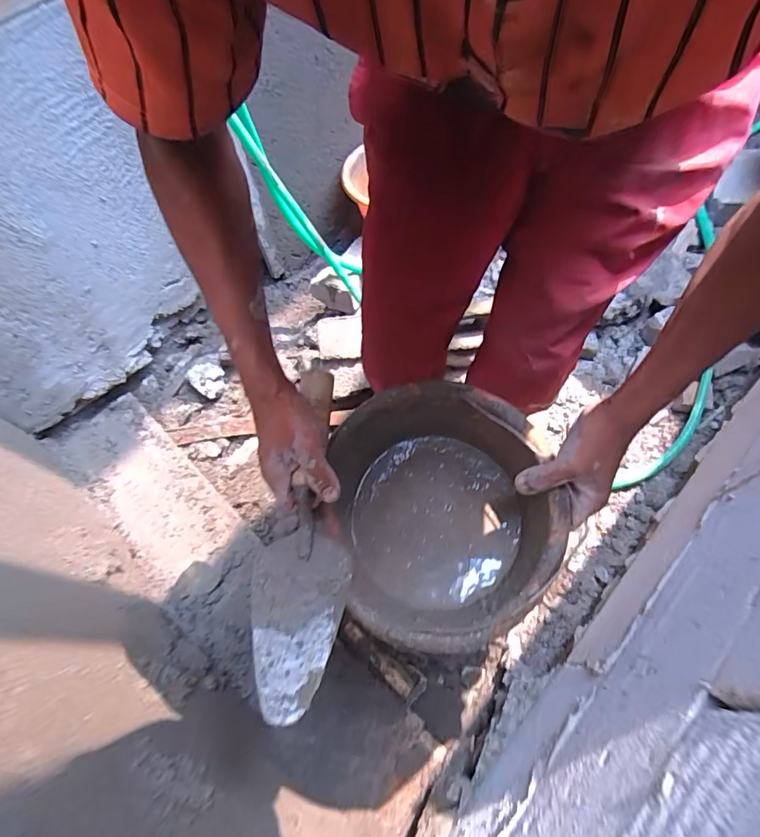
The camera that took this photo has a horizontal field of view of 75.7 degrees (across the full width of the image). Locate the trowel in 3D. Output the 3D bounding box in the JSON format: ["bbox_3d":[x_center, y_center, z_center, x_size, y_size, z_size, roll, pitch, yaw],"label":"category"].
[{"bbox_3d":[-0.072,0.094,0.459,0.086,0.044,0.320,2,70,5],"label":"trowel"}]

